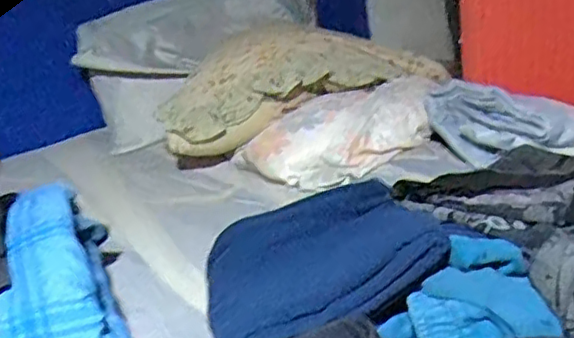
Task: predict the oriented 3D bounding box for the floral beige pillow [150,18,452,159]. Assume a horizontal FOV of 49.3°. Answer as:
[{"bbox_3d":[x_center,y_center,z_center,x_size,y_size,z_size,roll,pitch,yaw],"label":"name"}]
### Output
[{"bbox_3d":[0.015,-0.162,1.110,0.486,0.150,0.257,-18,24,-24],"label":"floral beige pillow"}]

